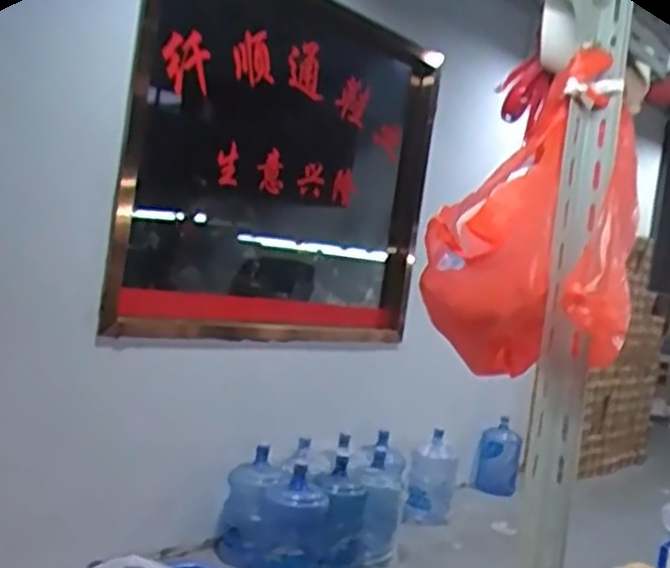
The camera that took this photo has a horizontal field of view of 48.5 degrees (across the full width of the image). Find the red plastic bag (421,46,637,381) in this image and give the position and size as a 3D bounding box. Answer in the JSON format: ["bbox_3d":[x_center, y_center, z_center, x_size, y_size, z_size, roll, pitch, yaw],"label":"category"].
[{"bbox_3d":[0.182,-0.058,0.630,0.136,0.280,0.199,9,2,32],"label":"red plastic bag"}]

